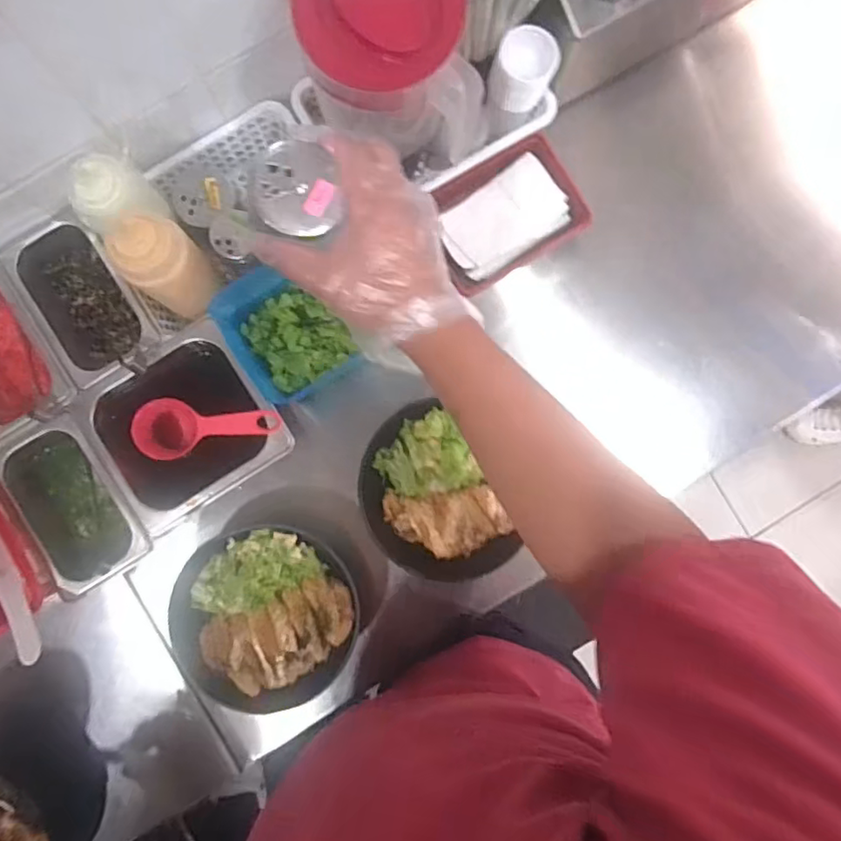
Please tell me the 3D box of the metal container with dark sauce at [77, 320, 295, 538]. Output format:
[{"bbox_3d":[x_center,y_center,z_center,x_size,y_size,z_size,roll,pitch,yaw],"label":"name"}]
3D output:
[{"bbox_3d":[-0.243,0.006,0.634,0.173,0.075,0.161,-33,90,-3],"label":"metal container with dark sauce"}]

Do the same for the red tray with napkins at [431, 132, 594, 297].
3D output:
[{"bbox_3d":[0.094,-0.232,0.671,0.158,0.041,0.112,-31,90,-3],"label":"red tray with napkins"}]

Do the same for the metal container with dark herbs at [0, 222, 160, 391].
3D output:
[{"bbox_3d":[-0.347,-0.118,0.632,0.098,0.076,0.173,-30,90,-3],"label":"metal container with dark herbs"}]

